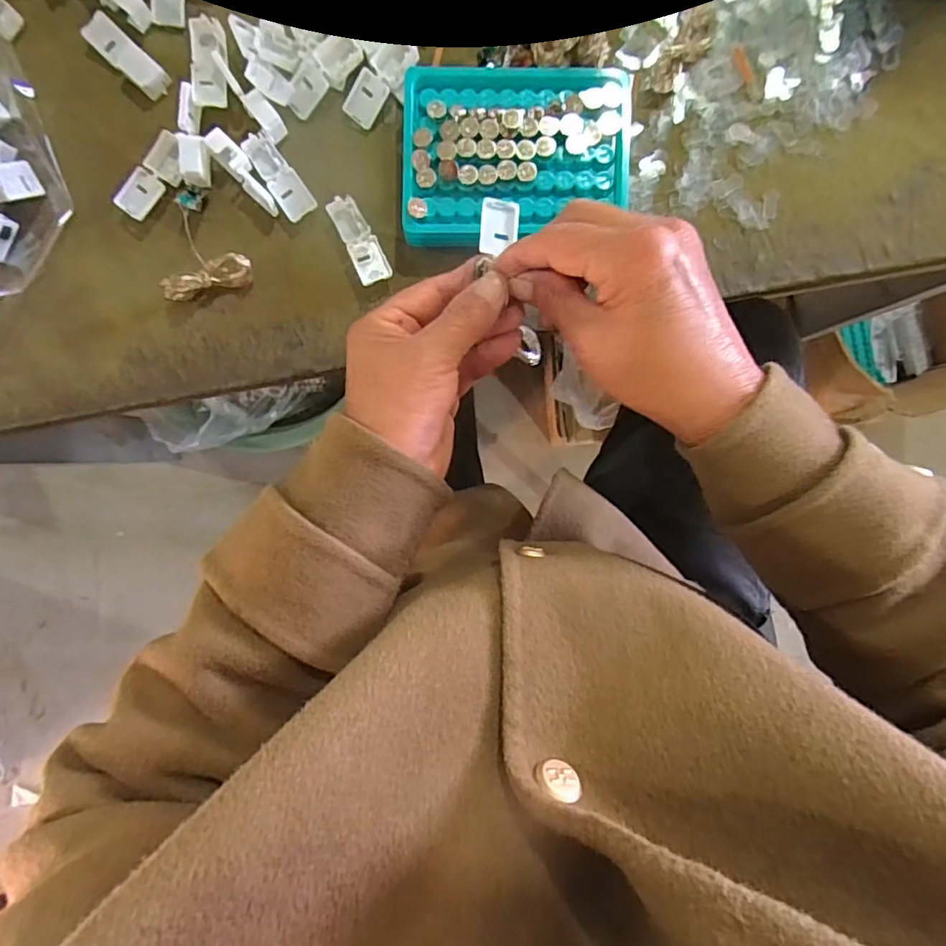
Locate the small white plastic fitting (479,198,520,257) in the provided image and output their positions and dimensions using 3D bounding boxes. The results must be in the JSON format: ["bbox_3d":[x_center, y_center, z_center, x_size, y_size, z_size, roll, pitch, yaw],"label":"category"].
[{"bbox_3d":[0.014,-0.127,0.285,0.020,0.006,0.027,4,93,0],"label":"small white plastic fitting"}]

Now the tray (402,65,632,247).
[{"bbox_3d":[0.025,-0.189,0.326,0.130,0.025,0.097,-1,93,0],"label":"tray"}]

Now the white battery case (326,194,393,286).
[{"bbox_3d":[-0.068,-0.141,0.337,0.020,0.012,0.053,-26,92,1],"label":"white battery case"}]

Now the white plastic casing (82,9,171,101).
[{"bbox_3d":[-0.210,-0.252,0.333,0.053,0.011,0.018,44,92,-2],"label":"white plastic casing"}]

